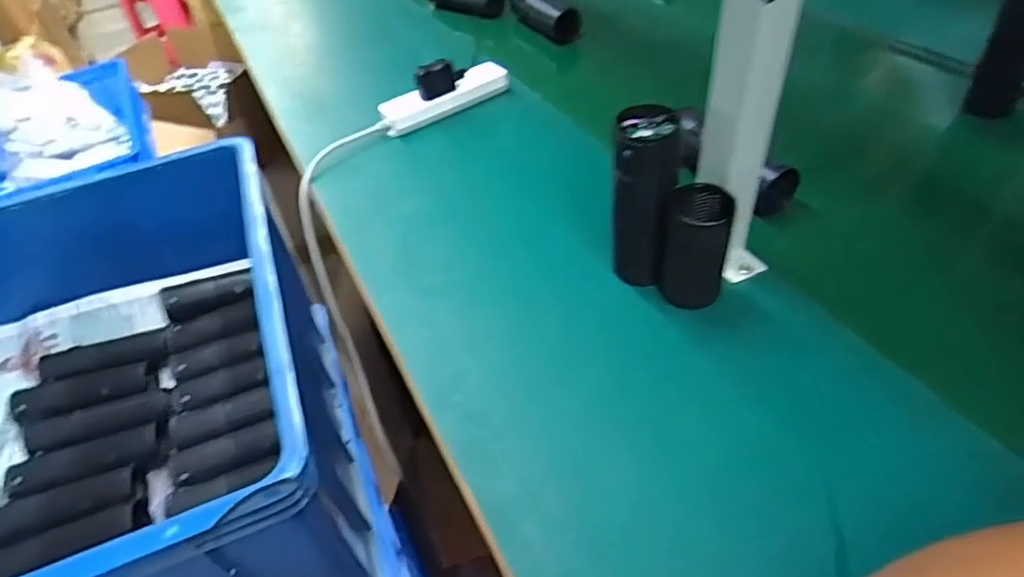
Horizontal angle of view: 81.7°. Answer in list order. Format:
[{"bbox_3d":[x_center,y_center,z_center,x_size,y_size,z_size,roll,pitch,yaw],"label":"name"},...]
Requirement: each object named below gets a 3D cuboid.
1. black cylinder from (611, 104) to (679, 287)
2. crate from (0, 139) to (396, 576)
[{"bbox_3d":[0.117,-0.075,0.529,0.054,0.157,0.051,1,44,8],"label":"black cylinder"},{"bbox_3d":[-0.509,0.166,0.722,0.552,0.342,0.629,-20,45,-13],"label":"crate"}]

